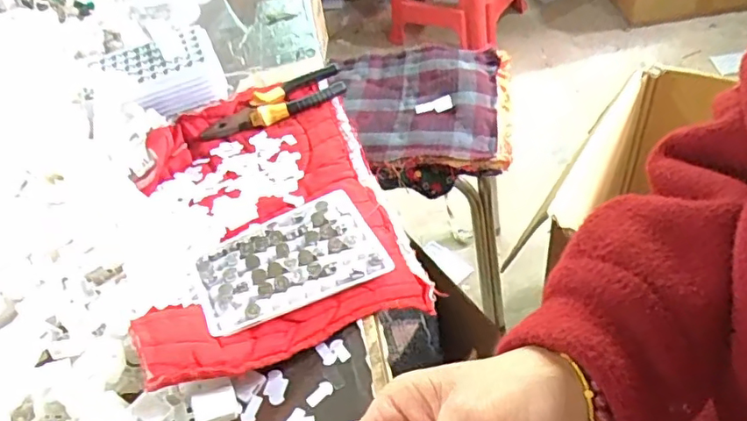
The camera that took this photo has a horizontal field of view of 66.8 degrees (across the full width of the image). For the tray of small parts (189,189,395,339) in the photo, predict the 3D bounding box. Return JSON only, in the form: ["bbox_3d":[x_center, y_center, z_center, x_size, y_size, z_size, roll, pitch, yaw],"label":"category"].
[{"bbox_3d":[-0.063,0.035,0.412,0.130,0.015,0.092,-20,47,-17],"label":"tray of small parts"}]

